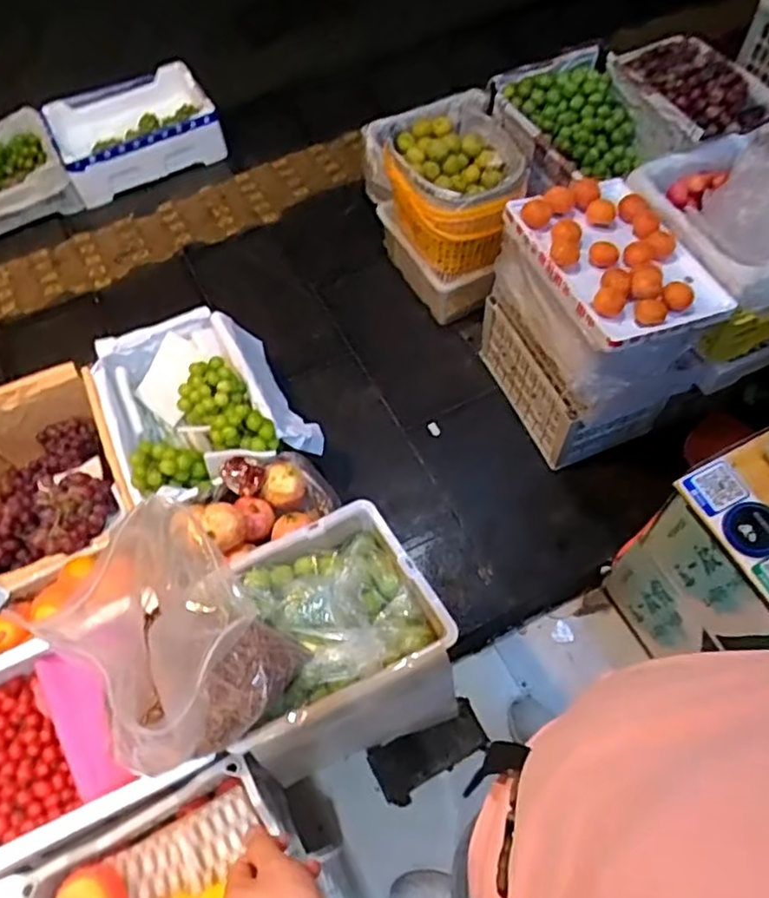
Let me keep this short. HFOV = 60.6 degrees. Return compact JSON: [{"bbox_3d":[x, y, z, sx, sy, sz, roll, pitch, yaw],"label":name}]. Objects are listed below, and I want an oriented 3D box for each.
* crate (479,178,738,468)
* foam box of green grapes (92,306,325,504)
[{"bbox_3d":[0.470,-0.272,1.523,0.311,0.505,0.436,-22,64,-8],"label":"crate"},{"bbox_3d":[-0.424,-0.107,1.521,0.409,0.220,0.534,-29,65,-11],"label":"foam box of green grapes"}]

